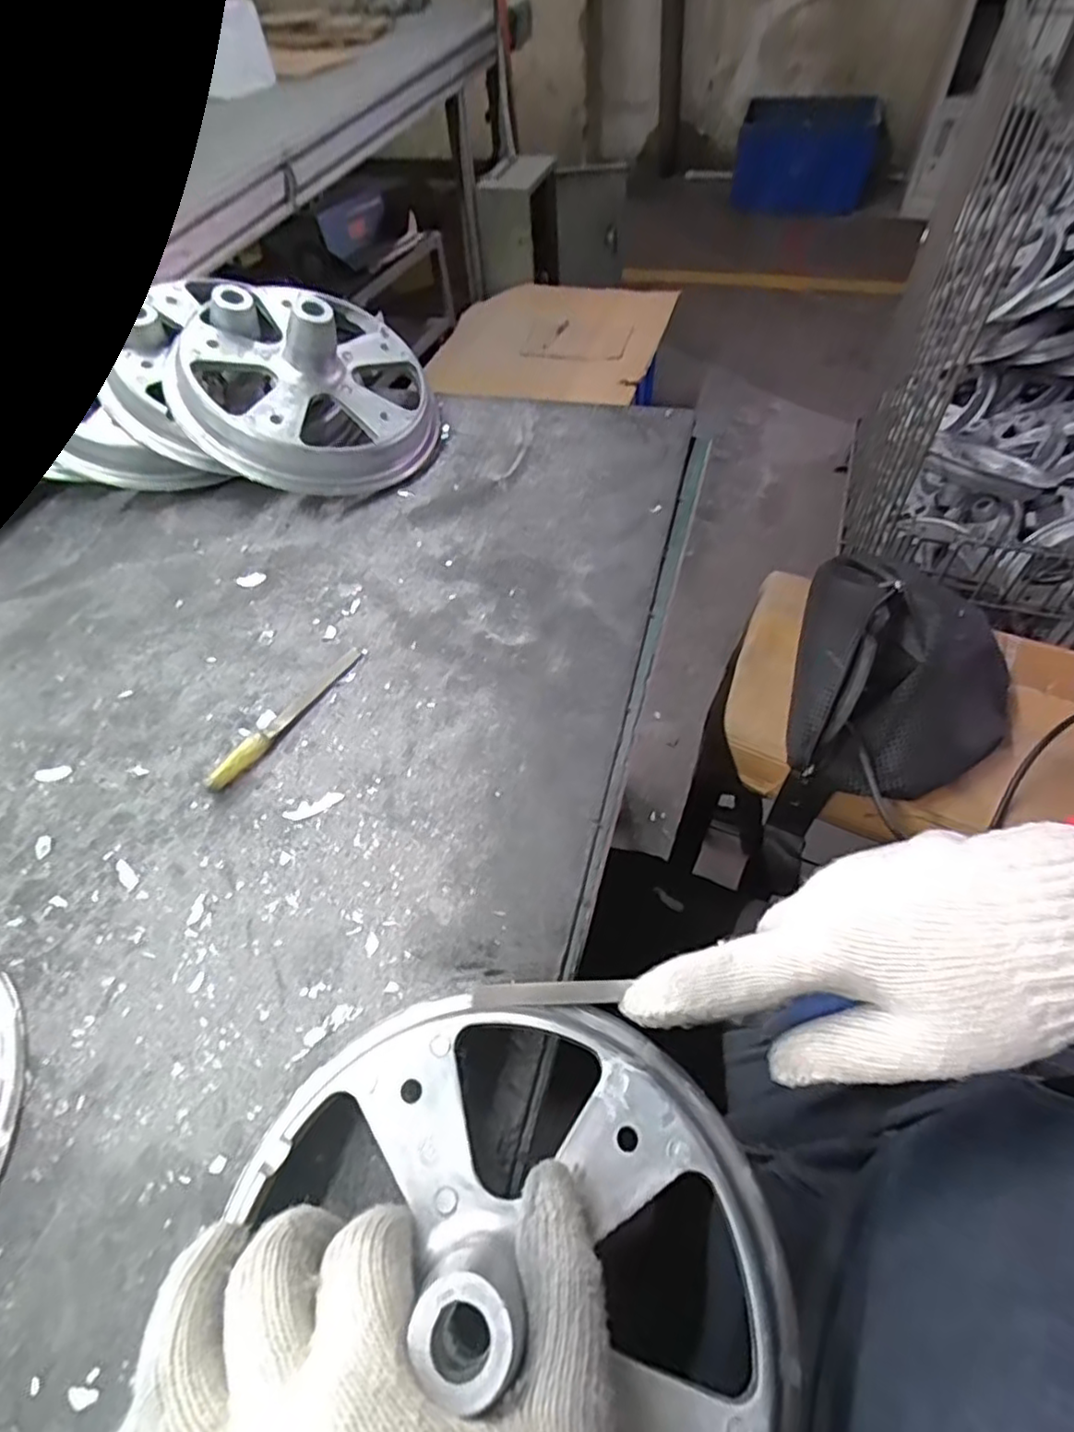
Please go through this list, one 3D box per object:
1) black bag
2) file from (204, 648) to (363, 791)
[{"bbox_3d":[0.290,-0.053,0.509,0.158,0.066,0.242,17,57,15],"label":"black bag"},{"bbox_3d":[-0.156,-0.002,0.411,0.012,0.010,0.124,26,60,21],"label":"file"}]

